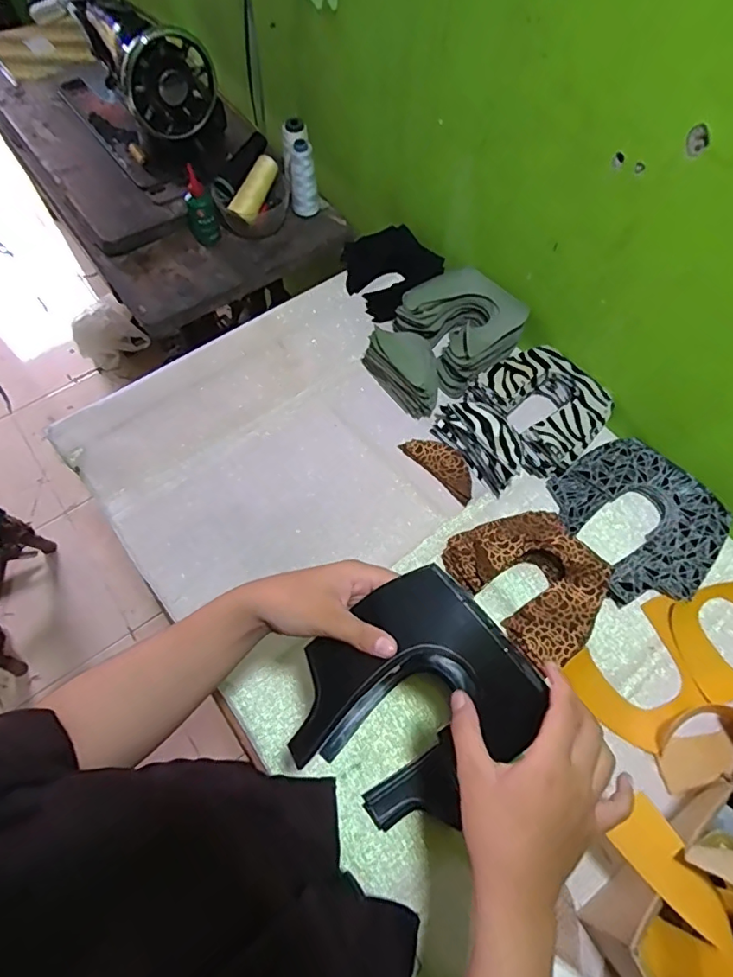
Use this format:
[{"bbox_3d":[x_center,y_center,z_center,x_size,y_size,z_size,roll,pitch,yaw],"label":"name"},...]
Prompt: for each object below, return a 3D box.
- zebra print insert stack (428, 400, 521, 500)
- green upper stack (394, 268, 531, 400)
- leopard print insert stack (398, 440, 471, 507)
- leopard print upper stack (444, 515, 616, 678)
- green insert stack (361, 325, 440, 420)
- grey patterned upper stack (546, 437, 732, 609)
[{"bbox_3d":[0.147,-0.065,0.671,0.057,0.062,0.134,-37,71,-17],"label":"zebra print insert stack"},{"bbox_3d":[0.139,-0.231,0.745,0.145,0.056,0.163,-29,68,-15],"label":"green upper stack"},{"bbox_3d":[0.101,-0.032,0.681,0.047,0.011,0.113,-39,71,-18],"label":"leopard print insert stack"},{"bbox_3d":[0.185,0.102,0.599,0.143,0.048,0.178,-36,70,-17],"label":"leopard print upper stack"},{"bbox_3d":[0.058,-0.163,0.714,0.064,0.067,0.128,-33,69,-16],"label":"green insert stack"},{"bbox_3d":[0.325,0.039,0.639,0.179,0.034,0.191,-33,70,-16],"label":"grey patterned upper stack"}]

